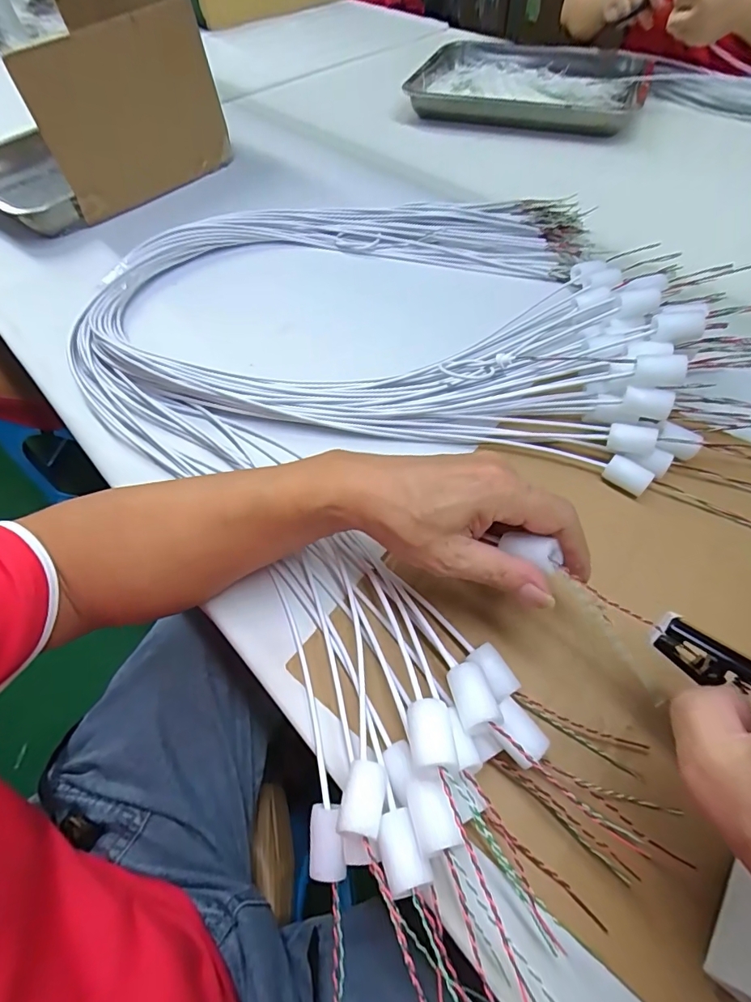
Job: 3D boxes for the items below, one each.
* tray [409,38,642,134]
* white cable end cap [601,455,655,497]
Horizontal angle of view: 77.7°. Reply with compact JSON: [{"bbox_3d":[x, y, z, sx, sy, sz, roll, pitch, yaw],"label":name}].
[{"bbox_3d":[0.269,-0.758,0.854,0.382,0.049,0.313,17,60,14],"label":"tray"},{"bbox_3d":[0.201,-0.020,0.370,0.034,0.019,0.015,32,64,21],"label":"white cable end cap"}]

